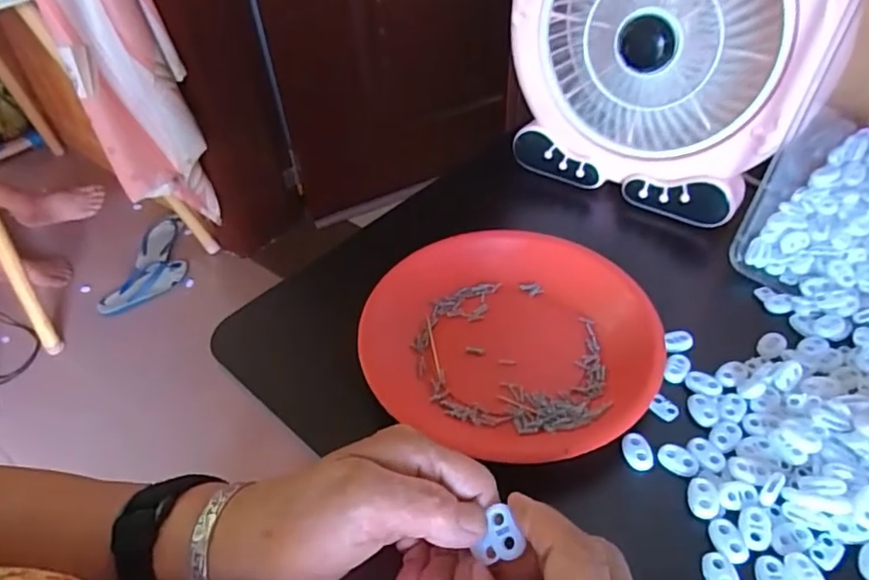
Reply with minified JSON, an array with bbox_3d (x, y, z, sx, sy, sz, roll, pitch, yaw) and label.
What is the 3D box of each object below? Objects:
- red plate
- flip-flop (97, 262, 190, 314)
[{"bbox_3d":[0.054,0.029,0.405,0.188,0.031,0.182,28,55,25],"label":"red plate"},{"bbox_3d":[-0.786,-0.010,1.585,0.244,0.040,0.099,-30,53,-22],"label":"flip-flop"}]

